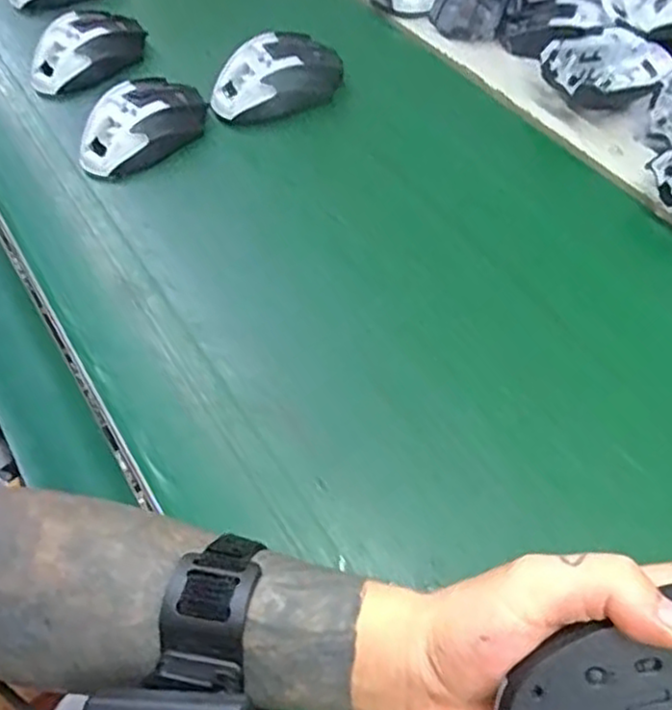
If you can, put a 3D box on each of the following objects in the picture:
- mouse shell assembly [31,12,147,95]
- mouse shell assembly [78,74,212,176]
[{"bbox_3d":[-0.234,-0.286,0.662,0.114,0.038,0.066,-29,58,-15],"label":"mouse shell assembly"},{"bbox_3d":[-0.161,-0.194,0.588,0.116,0.039,0.067,-40,61,-22],"label":"mouse shell assembly"}]

